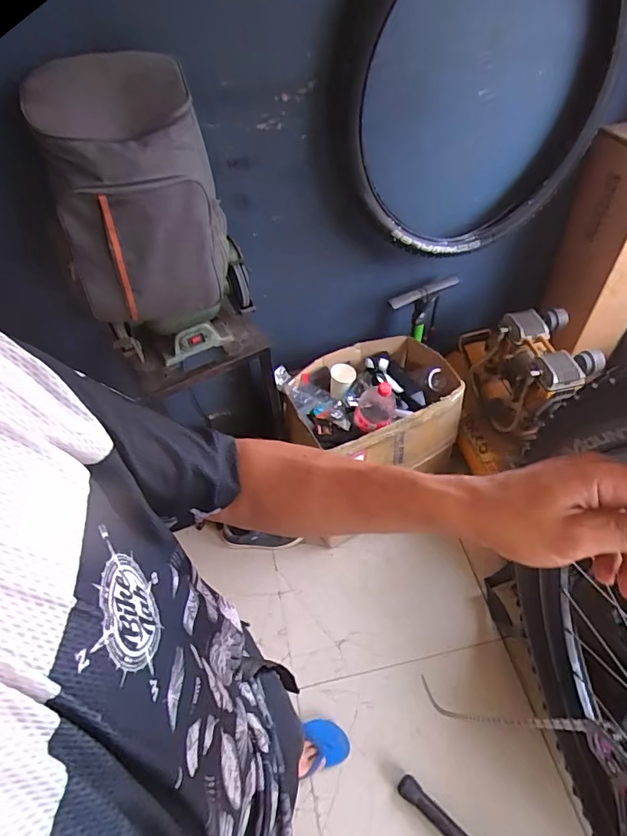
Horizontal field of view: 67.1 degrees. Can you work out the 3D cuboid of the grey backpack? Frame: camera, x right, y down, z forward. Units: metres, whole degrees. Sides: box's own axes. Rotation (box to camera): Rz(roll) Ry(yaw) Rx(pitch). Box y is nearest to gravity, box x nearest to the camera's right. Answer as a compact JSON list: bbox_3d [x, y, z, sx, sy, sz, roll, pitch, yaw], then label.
[{"bbox_3d":[-0.312,-0.396,0.853,0.260,0.327,0.296,-13,53,-5],"label":"grey backpack"}]

